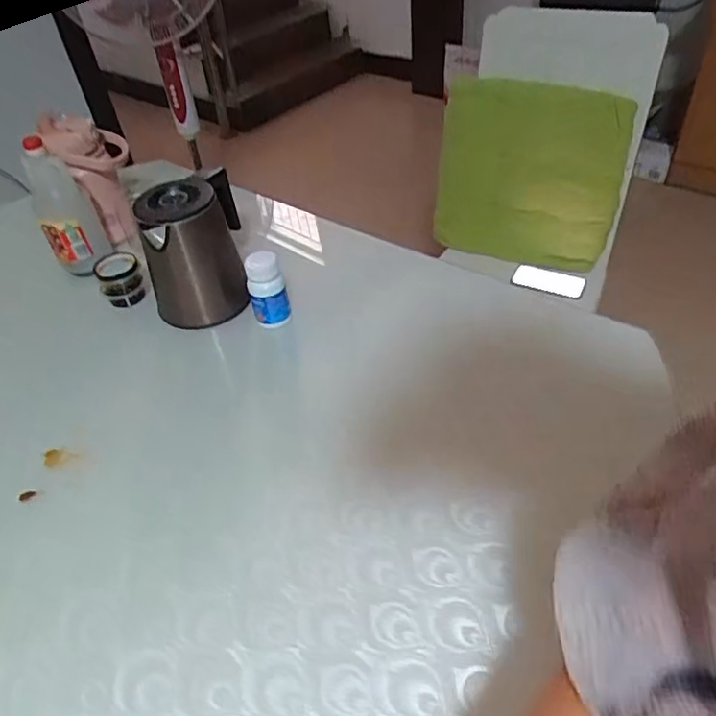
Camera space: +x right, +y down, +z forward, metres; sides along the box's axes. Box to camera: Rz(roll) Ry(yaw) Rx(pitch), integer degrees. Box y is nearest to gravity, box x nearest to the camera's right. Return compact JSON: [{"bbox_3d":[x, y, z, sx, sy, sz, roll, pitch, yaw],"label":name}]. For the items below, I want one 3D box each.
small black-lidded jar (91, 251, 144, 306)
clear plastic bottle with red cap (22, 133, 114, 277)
[{"bbox_3d":[-0.379,-0.127,0.942,0.069,0.063,0.079,-21,46,-15],"label":"small black-lidded jar"},{"bbox_3d":[-0.470,-0.238,0.946,0.089,0.202,0.084,-23,46,-17],"label":"clear plastic bottle with red cap"}]

